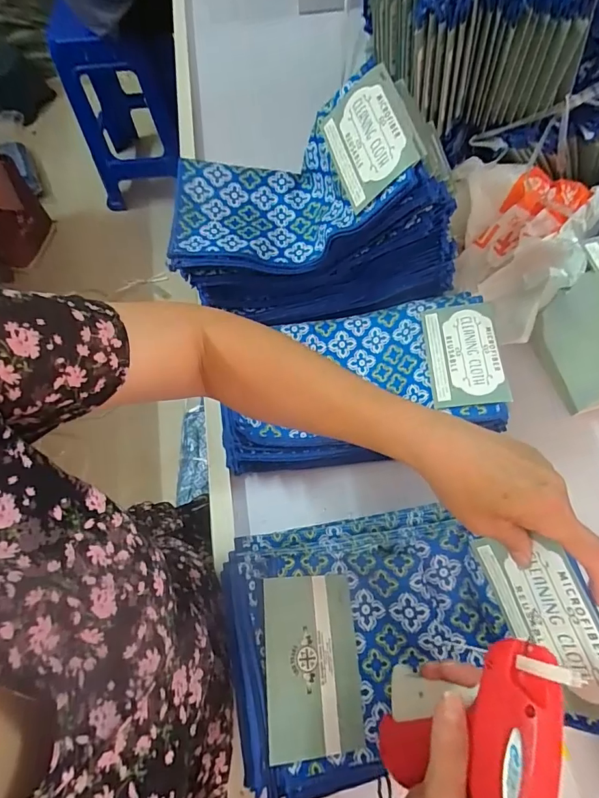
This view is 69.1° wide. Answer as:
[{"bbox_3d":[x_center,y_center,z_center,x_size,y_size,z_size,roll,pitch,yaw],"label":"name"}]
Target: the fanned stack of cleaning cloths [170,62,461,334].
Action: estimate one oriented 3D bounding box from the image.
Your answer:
[{"bbox_3d":[0.010,-0.216,0.484,0.298,0.192,0.177,-8,69,-6],"label":"fanned stack of cleaning cloths"}]

